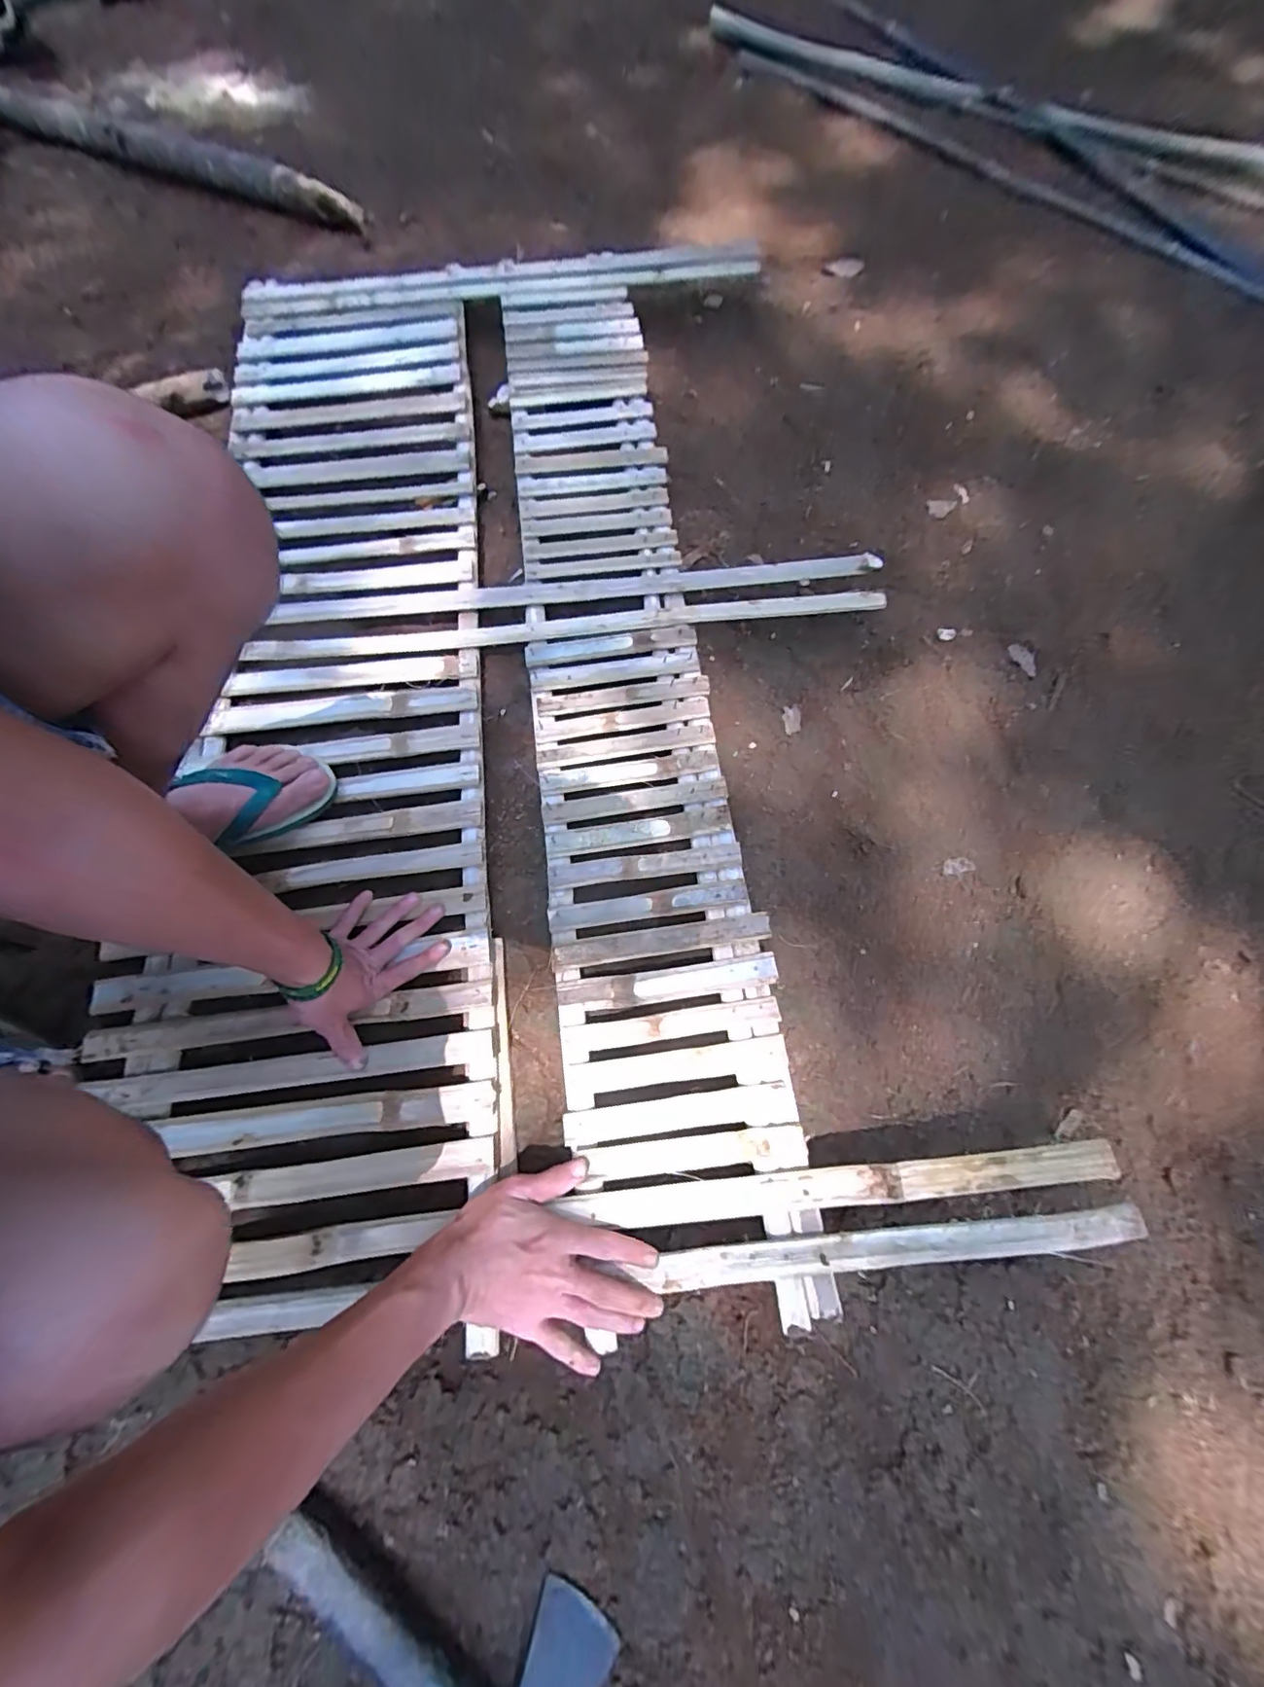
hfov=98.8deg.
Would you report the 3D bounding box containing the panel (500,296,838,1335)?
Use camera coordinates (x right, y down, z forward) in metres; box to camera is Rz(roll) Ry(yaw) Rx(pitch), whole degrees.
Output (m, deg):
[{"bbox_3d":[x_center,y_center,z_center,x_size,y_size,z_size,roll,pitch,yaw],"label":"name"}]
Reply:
[{"bbox_3d":[-0.027,-0.253,0.694,0.215,0.033,1.316,-7,70,-2],"label":"panel"}]

